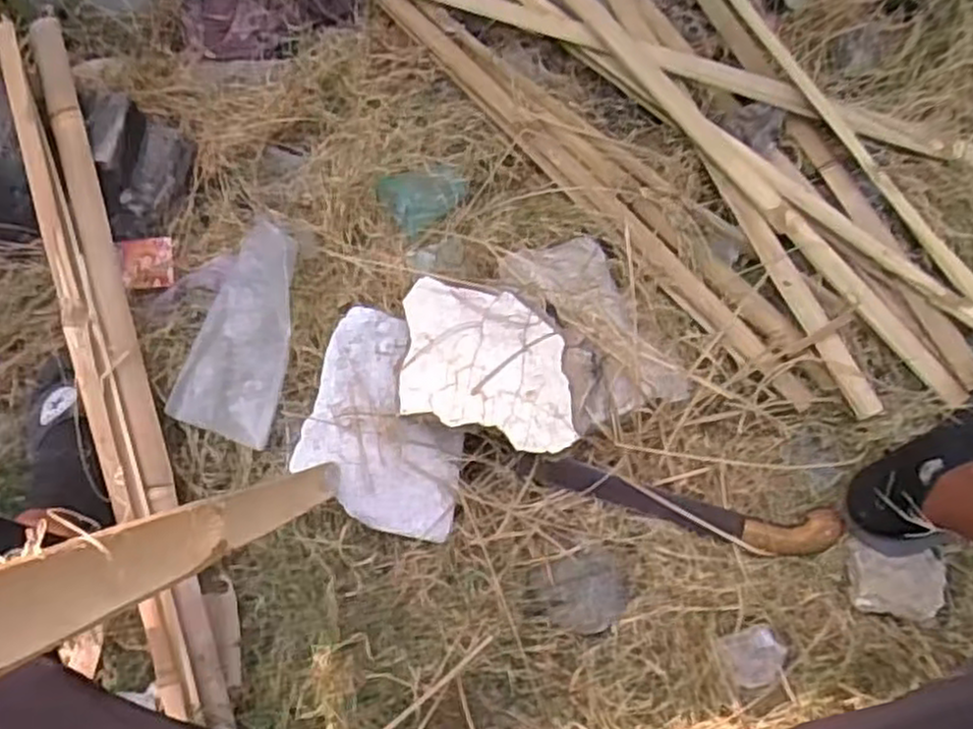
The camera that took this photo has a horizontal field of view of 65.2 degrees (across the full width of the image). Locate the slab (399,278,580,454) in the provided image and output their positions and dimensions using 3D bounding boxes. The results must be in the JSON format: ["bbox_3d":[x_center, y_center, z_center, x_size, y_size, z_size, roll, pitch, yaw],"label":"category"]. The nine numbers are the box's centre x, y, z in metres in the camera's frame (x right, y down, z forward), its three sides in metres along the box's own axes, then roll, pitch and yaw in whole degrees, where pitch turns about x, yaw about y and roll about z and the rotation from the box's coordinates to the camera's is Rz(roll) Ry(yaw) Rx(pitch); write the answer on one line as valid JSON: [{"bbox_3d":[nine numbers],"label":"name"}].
[{"bbox_3d":[0.002,-0.001,0.658,0.156,0.014,0.132,10,71,6],"label":"slab"}]

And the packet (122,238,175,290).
[{"bbox_3d":[-0.359,-0.106,0.807,0.055,0.004,0.060,-11,70,-2],"label":"packet"}]

